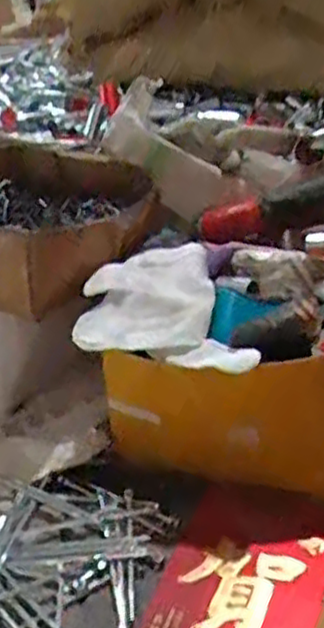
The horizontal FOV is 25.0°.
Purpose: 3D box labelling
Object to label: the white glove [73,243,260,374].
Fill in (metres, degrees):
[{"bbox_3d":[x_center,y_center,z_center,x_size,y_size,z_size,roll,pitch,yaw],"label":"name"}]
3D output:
[{"bbox_3d":[-0.006,-0.001,0.454,0.092,0.036,0.128,-7,31,-8],"label":"white glove"}]

